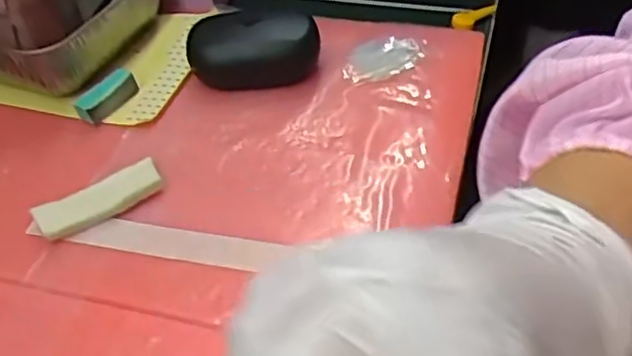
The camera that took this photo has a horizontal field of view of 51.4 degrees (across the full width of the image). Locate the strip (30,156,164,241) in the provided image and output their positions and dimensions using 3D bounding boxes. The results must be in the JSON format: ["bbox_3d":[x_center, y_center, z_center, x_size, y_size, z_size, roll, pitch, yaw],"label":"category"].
[{"bbox_3d":[-0.117,0.012,0.358,0.067,0.012,0.024,-29,51,-20],"label":"strip"}]

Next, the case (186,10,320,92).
[{"bbox_3d":[-0.040,-0.085,0.426,0.084,0.033,0.046,-5,47,0],"label":"case"}]

